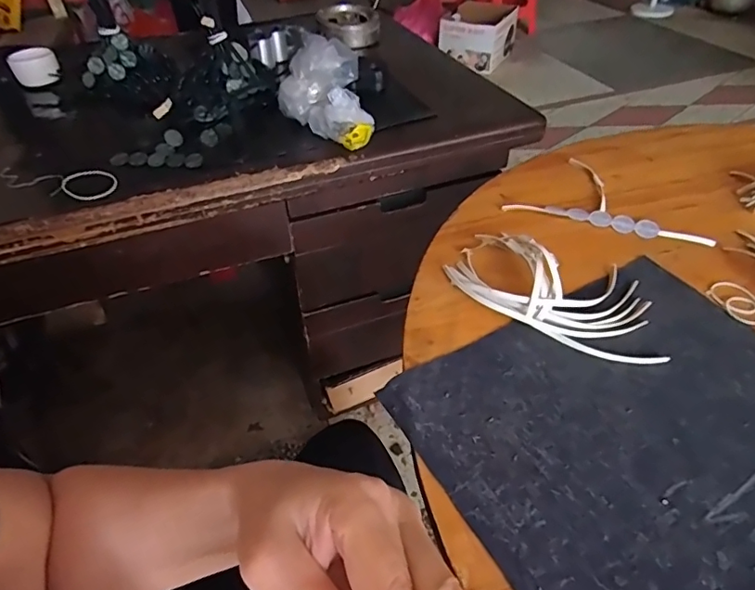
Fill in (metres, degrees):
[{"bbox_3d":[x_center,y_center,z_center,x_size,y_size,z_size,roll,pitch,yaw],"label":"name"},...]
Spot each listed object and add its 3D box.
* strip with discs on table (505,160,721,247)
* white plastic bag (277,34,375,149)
[{"bbox_3d":[0.291,-0.126,0.658,0.229,0.008,0.153,13,44,16],"label":"strip with discs on table"},{"bbox_3d":[-0.075,-0.293,0.744,0.128,0.072,0.212,-14,56,-12],"label":"white plastic bag"}]

